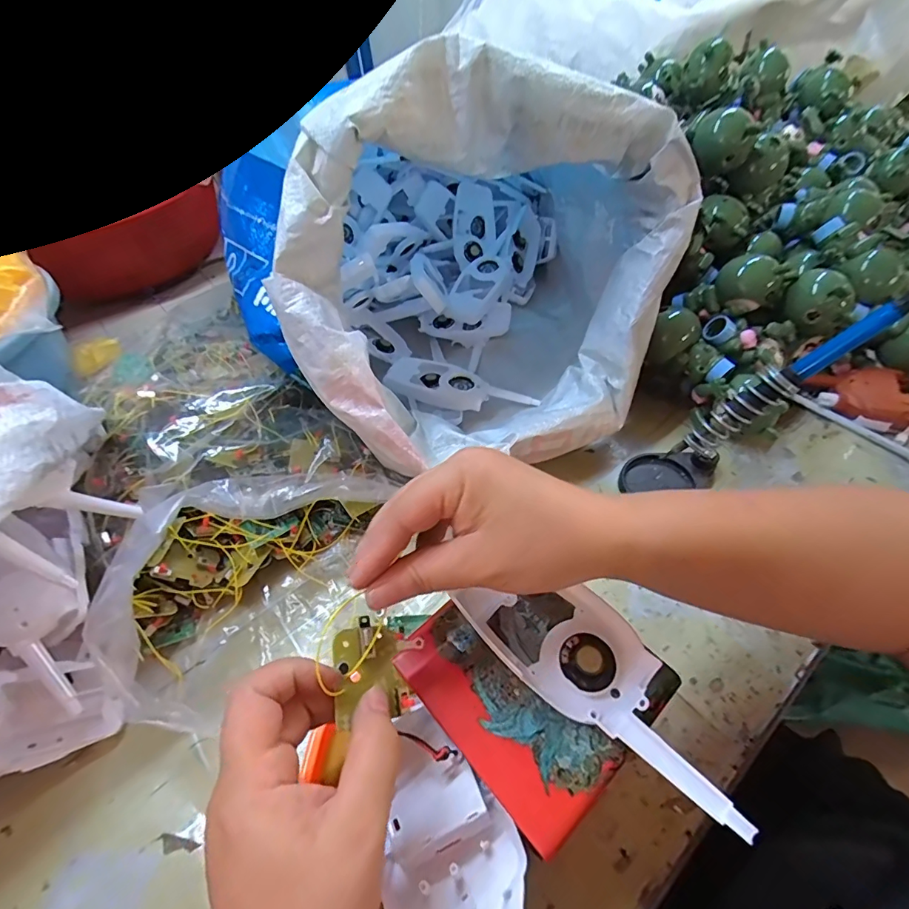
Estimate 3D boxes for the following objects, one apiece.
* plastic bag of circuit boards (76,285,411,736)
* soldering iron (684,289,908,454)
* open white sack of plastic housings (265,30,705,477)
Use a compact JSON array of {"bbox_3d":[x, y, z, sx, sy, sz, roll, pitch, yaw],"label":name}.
[{"bbox_3d":[-0.221,0.005,0.408,0.225,0.102,0.345,-35,55,-23],"label":"plastic bag of circuit boards"},{"bbox_3d":[0.253,-0.061,0.338,0.020,0.184,0.022,17,47,-28],"label":"soldering iron"},{"bbox_3d":[0.010,-0.213,0.459,0.328,0.288,0.419,-14,50,-7],"label":"open white sack of plastic housings"}]

